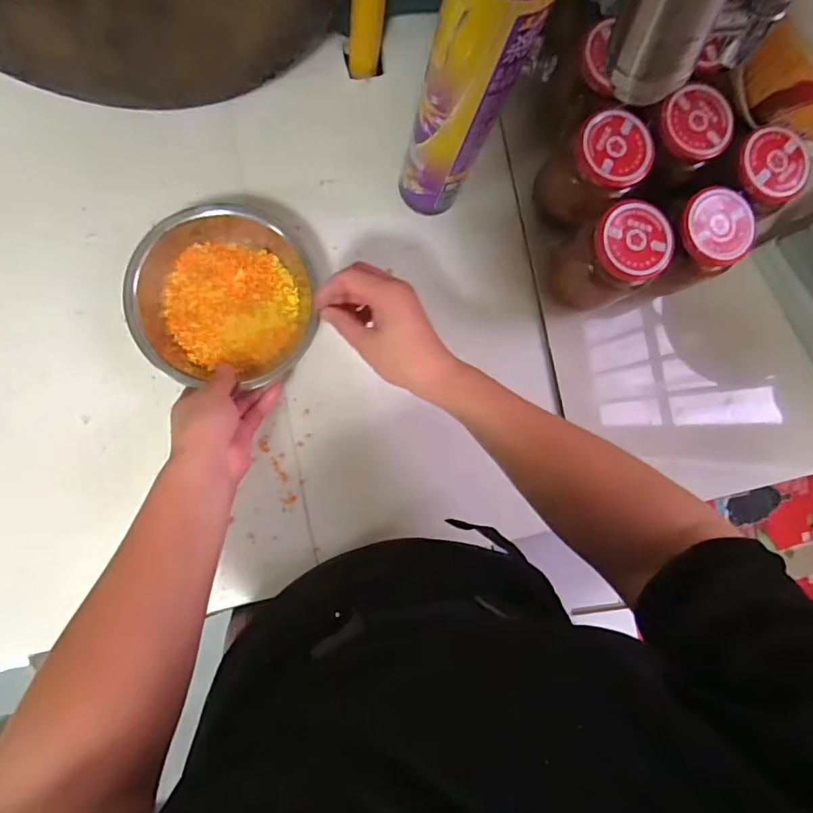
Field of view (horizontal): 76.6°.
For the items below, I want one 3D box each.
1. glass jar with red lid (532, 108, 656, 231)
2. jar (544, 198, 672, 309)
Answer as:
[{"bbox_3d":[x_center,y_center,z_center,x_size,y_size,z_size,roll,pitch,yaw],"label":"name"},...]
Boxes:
[{"bbox_3d":[0.178,-0.227,0.512,0.077,0.117,0.070,0,87,-8],"label":"glass jar with red lid"},{"bbox_3d":[0.193,-0.144,0.512,0.077,0.112,0.072,0,87,-8],"label":"jar"}]

